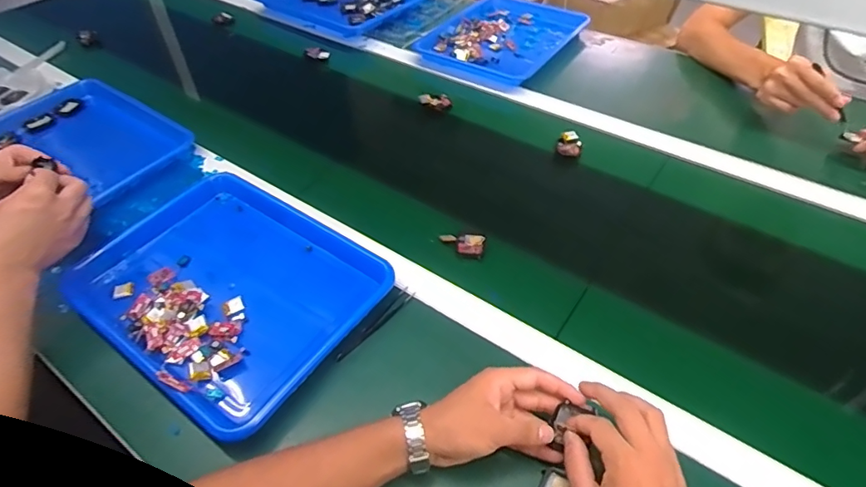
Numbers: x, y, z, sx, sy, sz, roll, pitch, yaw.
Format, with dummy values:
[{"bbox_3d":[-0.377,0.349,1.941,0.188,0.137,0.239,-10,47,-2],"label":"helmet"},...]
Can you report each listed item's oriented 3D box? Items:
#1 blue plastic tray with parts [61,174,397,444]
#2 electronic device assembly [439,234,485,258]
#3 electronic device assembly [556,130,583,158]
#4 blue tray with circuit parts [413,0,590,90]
[{"bbox_3d":[-0.242,0.048,0.595,0.342,0.038,0.266,27,55,24],"label":"blue plastic tray with parts"},{"bbox_3d":[0.038,0.001,0.648,0.057,0.014,0.031,10,49,11],"label":"electronic device assembly"},{"bbox_3d":[0.216,-0.158,0.776,0.036,0.022,0.047,13,50,14],"label":"electronic device assembly"},{"bbox_3d":[0.152,-0.434,1.033,0.258,0.031,0.357,28,55,25],"label":"blue tray with circuit parts"}]

